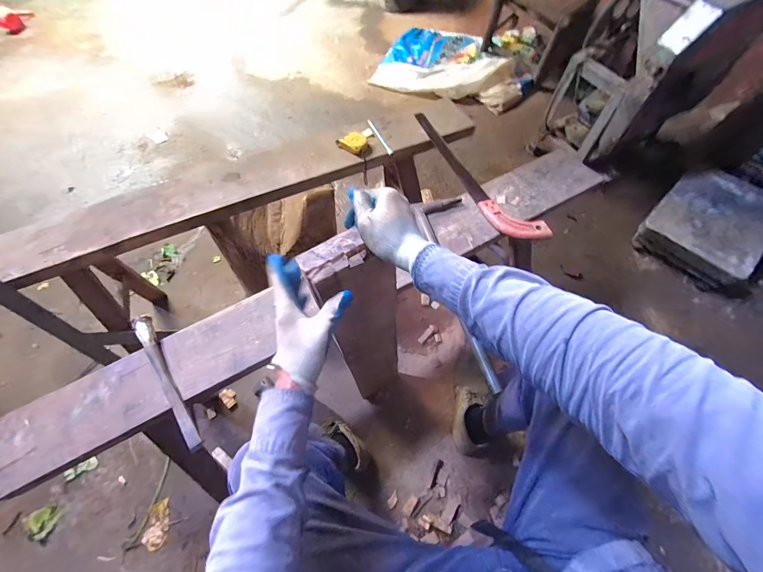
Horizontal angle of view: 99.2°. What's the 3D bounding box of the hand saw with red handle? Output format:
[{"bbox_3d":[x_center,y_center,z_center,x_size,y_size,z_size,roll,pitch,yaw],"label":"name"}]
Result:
[{"bbox_3d":[0.189,-0.267,0.749,0.078,0.034,0.480,-26,64,-11],"label":"hand saw with red handle"}]

